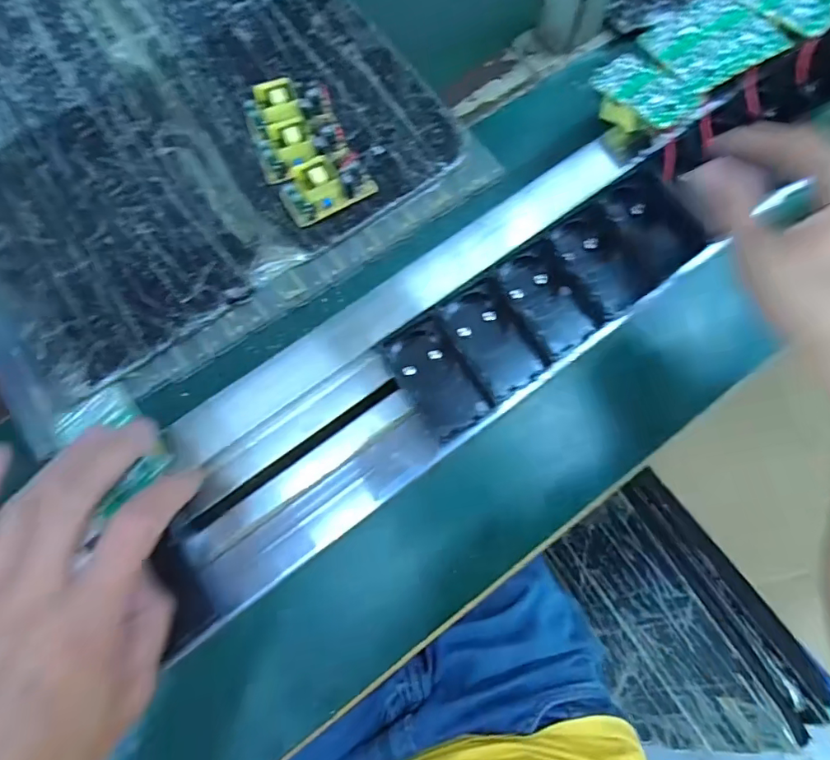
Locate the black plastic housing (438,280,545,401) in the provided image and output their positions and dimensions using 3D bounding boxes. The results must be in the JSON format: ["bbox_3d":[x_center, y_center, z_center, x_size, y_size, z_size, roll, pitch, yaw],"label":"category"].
[{"bbox_3d":[0.047,-0.024,0.320,0.037,0.026,0.068,-35,94,-9],"label":"black plastic housing"}]

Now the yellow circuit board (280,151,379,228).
[{"bbox_3d":[-0.066,-0.147,0.375,0.067,0.024,0.039,-31,77,-8],"label":"yellow circuit board"}]

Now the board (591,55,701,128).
[{"bbox_3d":[0.151,-0.191,0.328,0.042,0.004,0.067,-37,67,-9],"label":"board"}]

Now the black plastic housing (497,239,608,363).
[{"bbox_3d":[0.081,-0.050,0.310,0.044,0.018,0.068,-32,77,-8],"label":"black plastic housing"}]

